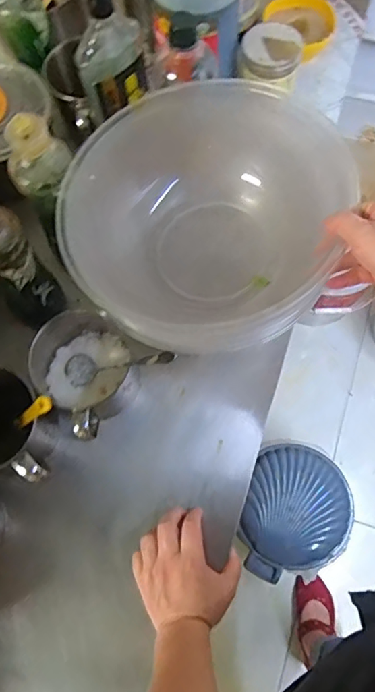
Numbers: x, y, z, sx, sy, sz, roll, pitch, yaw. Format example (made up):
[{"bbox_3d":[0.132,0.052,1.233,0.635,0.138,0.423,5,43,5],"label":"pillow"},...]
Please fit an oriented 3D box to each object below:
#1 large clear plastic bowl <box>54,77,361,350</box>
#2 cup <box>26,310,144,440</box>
[{"bbox_3d":[0.018,-0.146,0.558,0.272,0.130,0.245,7,71,4],"label":"large clear plastic bowl"},{"bbox_3d":[-0.119,0.030,0.585,0.118,0.129,0.105,40,76,14],"label":"cup"}]

